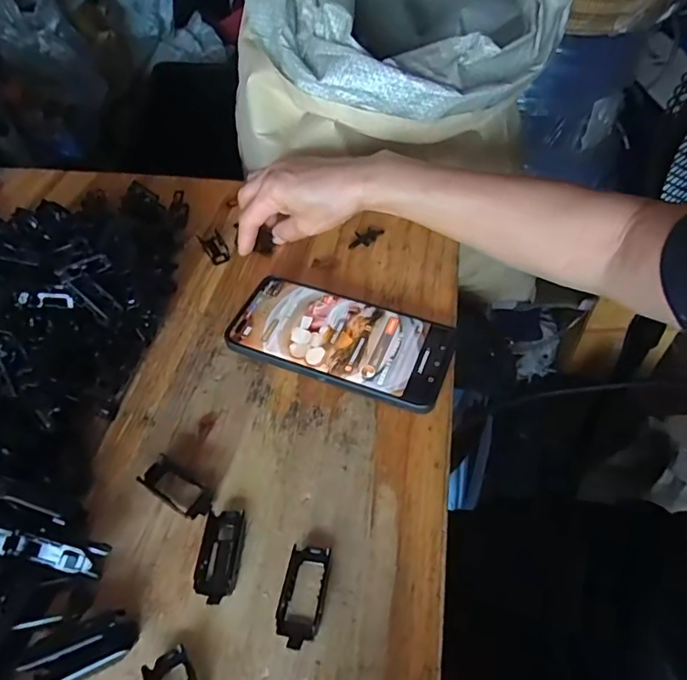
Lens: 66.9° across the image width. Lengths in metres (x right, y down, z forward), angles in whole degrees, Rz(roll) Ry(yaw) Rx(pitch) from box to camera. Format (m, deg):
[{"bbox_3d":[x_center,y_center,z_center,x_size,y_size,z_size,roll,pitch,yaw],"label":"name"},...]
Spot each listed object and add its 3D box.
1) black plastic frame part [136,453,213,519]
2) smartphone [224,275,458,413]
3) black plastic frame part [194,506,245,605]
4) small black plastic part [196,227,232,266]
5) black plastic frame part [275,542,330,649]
[{"bbox_3d":[-0.105,0.092,0.329,0.052,0.010,0.023,24,55,23],"label":"black plastic frame part"},{"bbox_3d":[-0.002,-0.002,0.392,0.161,0.007,0.079,16,53,13],"label":"smartphone"},{"bbox_3d":[-0.072,0.124,0.303,0.023,0.006,0.051,-3,49,2],"label":"black plastic frame part"},{"bbox_3d":[-0.119,-0.085,0.481,0.021,0.008,0.042,-21,51,-13],"label":"small black plastic part"},{"bbox_3d":[-0.022,0.140,0.286,0.024,0.006,0.052,5,50,9],"label":"black plastic frame part"}]

